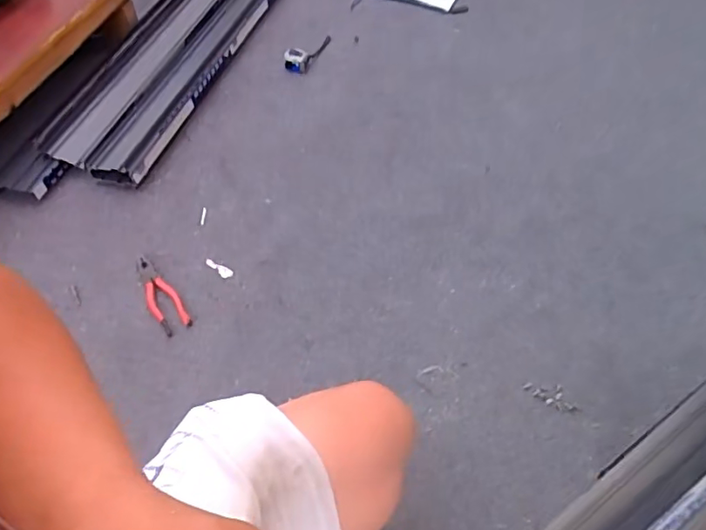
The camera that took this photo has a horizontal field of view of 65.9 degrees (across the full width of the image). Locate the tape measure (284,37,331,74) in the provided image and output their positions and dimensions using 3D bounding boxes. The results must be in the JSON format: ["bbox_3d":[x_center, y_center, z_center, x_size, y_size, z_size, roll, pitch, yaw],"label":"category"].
[{"bbox_3d":[-0.126,-0.588,1.482,0.070,0.032,0.185,18,54,13],"label":"tape measure"}]

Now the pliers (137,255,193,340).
[{"bbox_3d":[-0.368,0.053,1.028,0.053,0.016,0.197,-28,57,-20],"label":"pliers"}]

